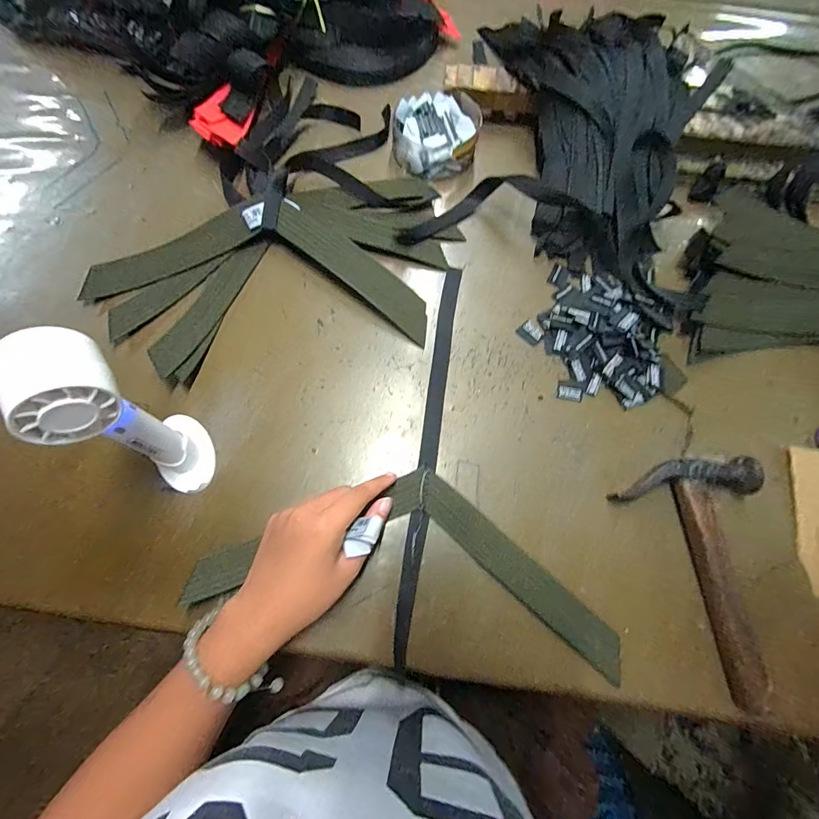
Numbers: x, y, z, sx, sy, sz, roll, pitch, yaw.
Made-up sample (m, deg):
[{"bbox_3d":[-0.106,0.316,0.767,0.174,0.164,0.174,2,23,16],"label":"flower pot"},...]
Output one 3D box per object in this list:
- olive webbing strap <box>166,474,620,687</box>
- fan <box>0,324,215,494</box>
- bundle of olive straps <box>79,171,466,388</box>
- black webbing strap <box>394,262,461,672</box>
[{"bbox_3d":[0.000,0.119,0.326,0.347,0.006,0.130,8,75,1],"label":"olive webbing strap"},{"bbox_3d":[-0.198,0.012,0.272,0.067,0.163,0.068,26,74,7],"label":"fan"},{"bbox_3d":[-0.129,-0.141,0.391,0.358,0.025,0.192,-12,73,-5],"label":"bundle of olive straps"},{"bbox_3d":[0.017,0.027,0.353,0.018,0.010,0.363,9,75,1],"label":"black webbing strap"}]

